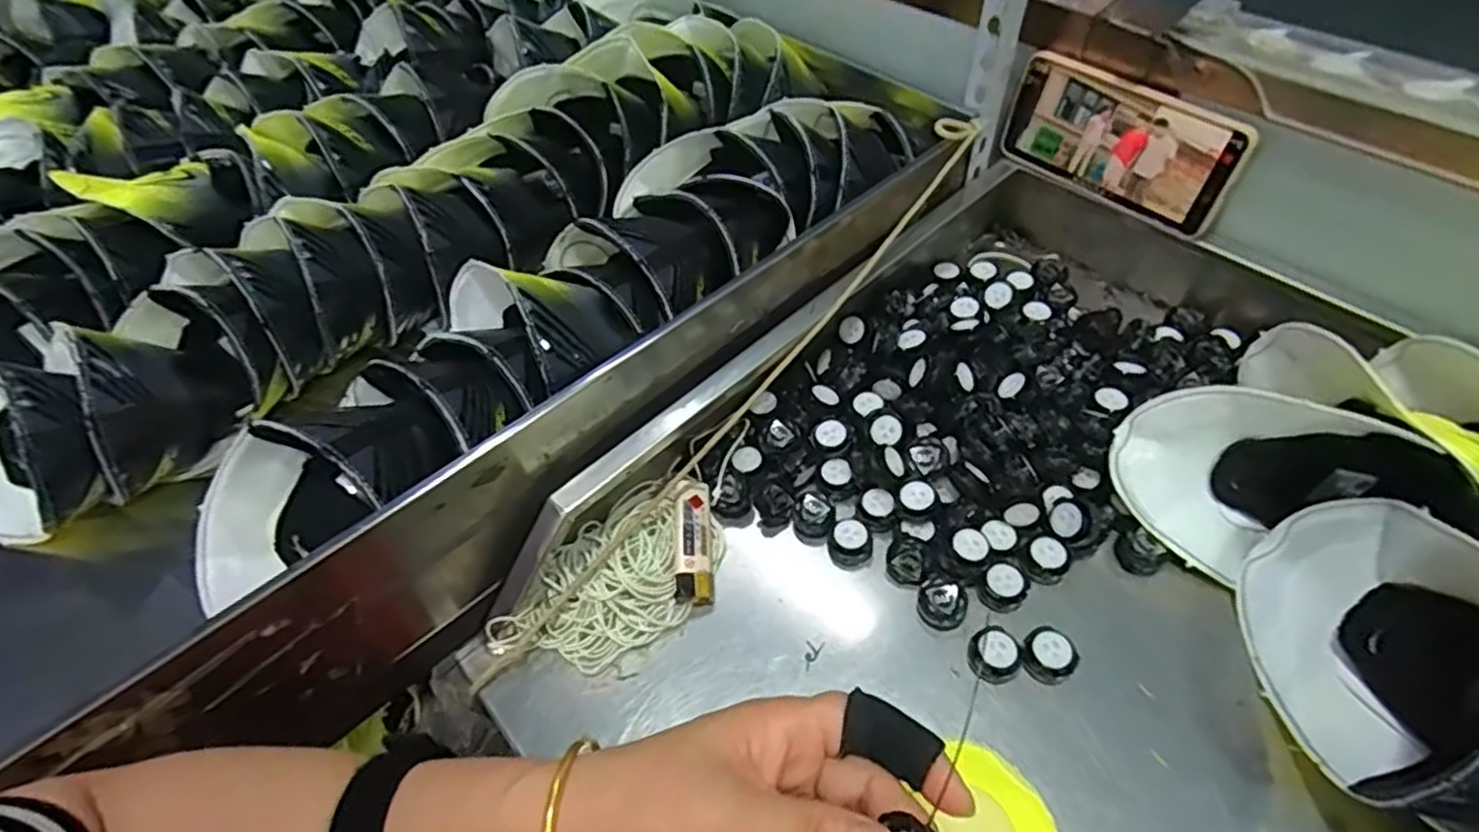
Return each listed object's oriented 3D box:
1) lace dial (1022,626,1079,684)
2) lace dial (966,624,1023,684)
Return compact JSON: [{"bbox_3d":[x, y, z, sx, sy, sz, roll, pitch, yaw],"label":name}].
[{"bbox_3d":[0.171,0.133,0.390,0.027,0.017,0.027,-3,52,4],"label":"lace dial"},{"bbox_3d":[0.141,0.133,0.391,0.028,0.014,0.027,-3,52,4],"label":"lace dial"}]

